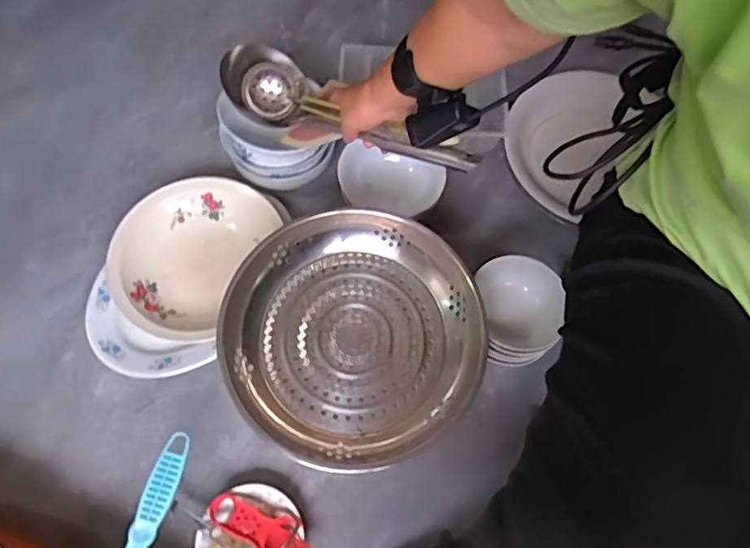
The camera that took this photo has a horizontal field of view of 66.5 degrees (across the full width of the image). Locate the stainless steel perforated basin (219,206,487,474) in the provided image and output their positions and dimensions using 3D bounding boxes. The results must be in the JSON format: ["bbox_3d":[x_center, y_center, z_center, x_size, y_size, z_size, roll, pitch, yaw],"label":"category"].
[{"bbox_3d":[-0.025,0.066,0.634,0.273,0.064,0.277,1,67,-2],"label":"stainless steel perforated basin"}]

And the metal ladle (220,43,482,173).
[{"bbox_3d":[-0.031,-0.191,0.693,0.343,0.071,0.091,30,69,21],"label":"metal ladle"}]

